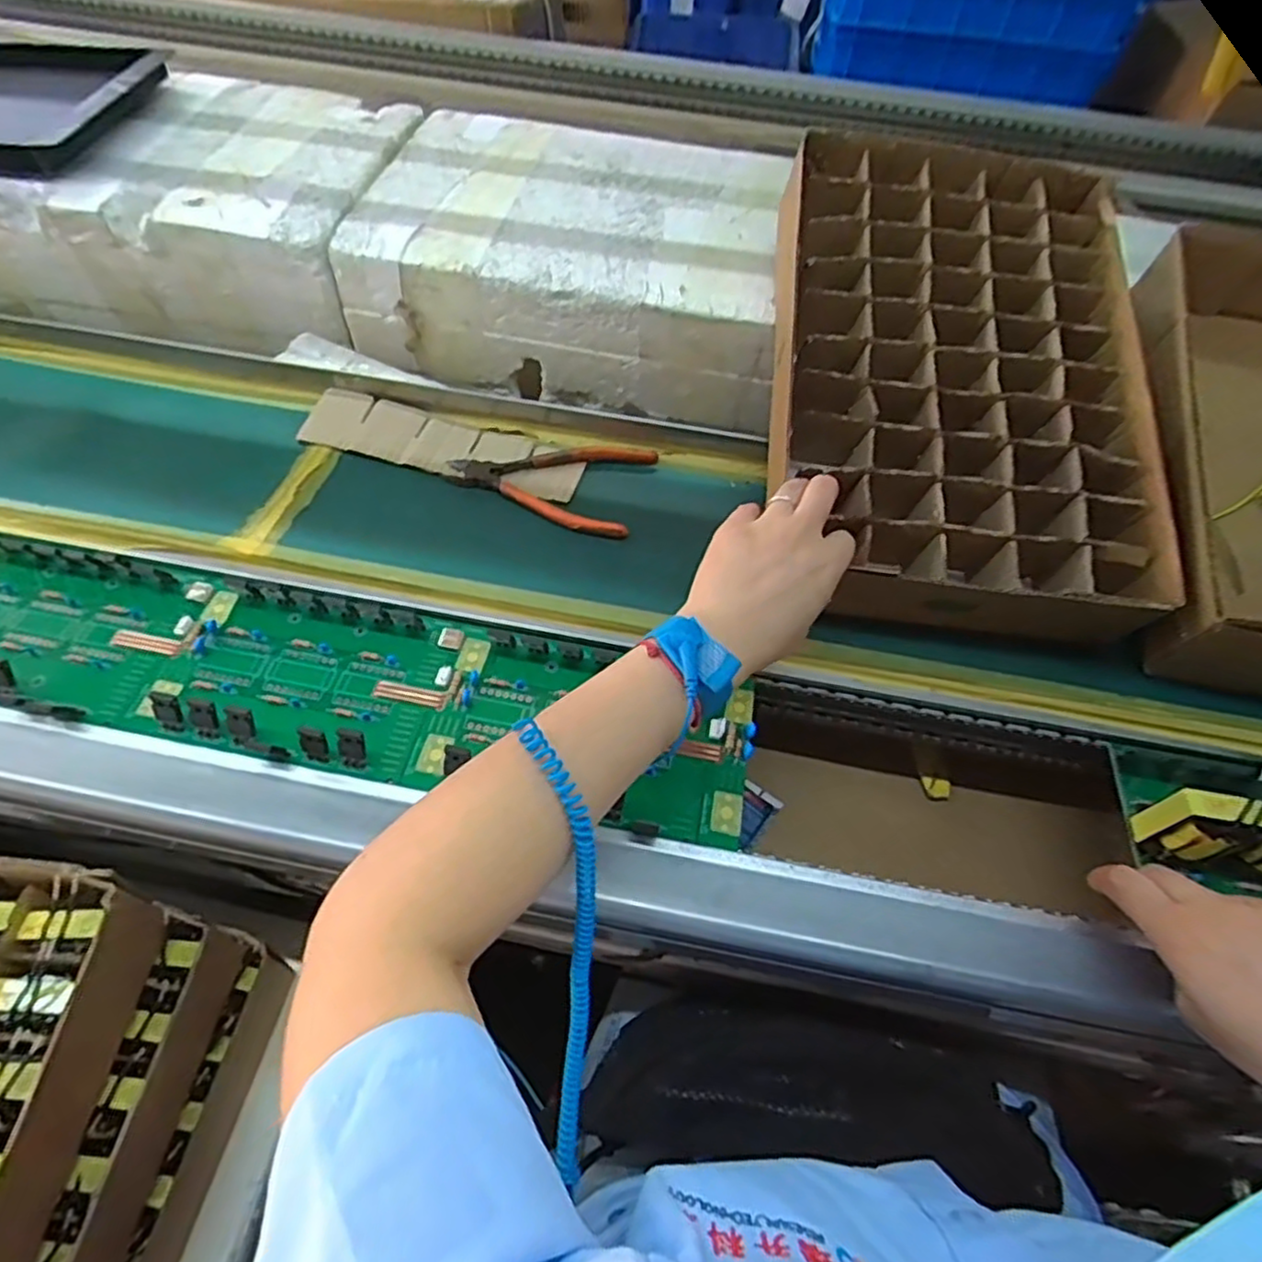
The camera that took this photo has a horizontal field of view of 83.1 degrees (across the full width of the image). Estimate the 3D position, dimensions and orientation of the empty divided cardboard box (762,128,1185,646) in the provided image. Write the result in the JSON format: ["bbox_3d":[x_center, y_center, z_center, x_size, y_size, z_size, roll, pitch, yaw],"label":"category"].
[{"bbox_3d":[0.243,-0.199,0.534,0.260,0.064,0.407,12,68,-1],"label":"empty divided cardboard box"}]

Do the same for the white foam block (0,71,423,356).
[{"bbox_3d":[-0.446,-0.442,0.737,0.423,0.123,0.291,16,56,7],"label":"white foam block"}]

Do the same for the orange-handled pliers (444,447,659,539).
[{"bbox_3d":[-0.065,-0.121,0.548,0.149,0.014,0.095,13,56,5],"label":"orange-handled pliers"}]

